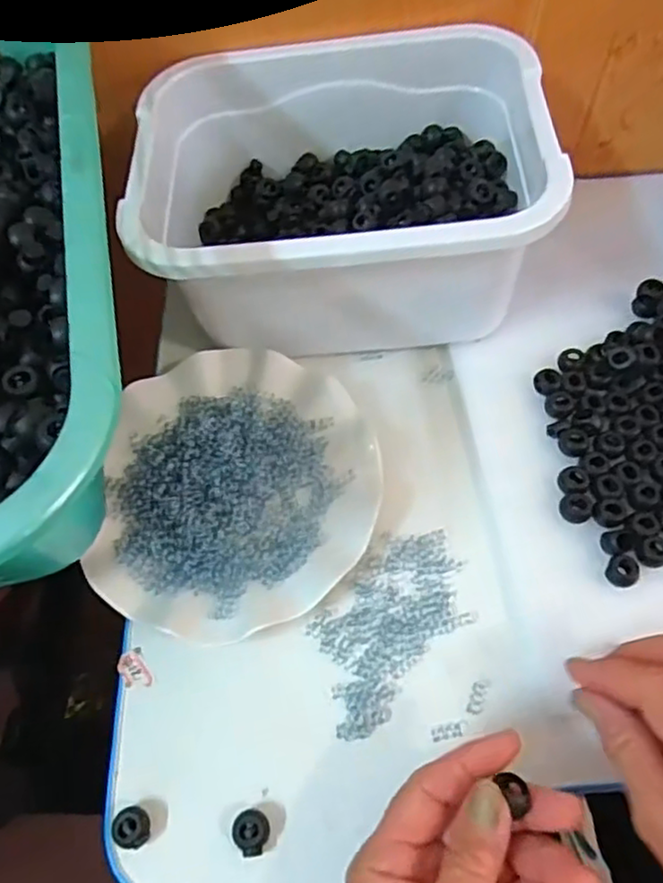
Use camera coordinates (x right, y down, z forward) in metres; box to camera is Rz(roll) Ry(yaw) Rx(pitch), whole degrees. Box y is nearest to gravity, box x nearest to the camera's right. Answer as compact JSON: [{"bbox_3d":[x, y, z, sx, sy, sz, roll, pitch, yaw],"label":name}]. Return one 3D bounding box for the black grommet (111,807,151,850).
[{"bbox_3d":[-0.098,0.190,0.322,0.015,0.013,0.017,-7,61,-1],"label":"black grommet"}]

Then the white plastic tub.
[{"bbox_3d":[0.006,-0.156,0.431,0.241,0.115,0.185,-3,61,2],"label":"white plastic tub"}]

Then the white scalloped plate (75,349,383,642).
[{"bbox_3d":[-0.055,0.026,0.400,0.161,0.027,0.182,-2,61,2],"label":"white scalloped plate"}]

